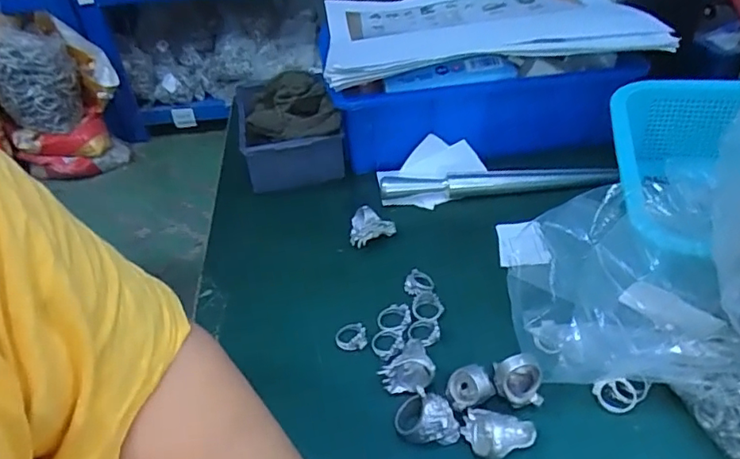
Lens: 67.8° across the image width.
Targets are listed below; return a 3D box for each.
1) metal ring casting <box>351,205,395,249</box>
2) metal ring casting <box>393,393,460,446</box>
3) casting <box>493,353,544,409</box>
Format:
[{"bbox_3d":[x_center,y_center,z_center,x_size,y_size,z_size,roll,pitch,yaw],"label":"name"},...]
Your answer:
[{"bbox_3d":[0.003,-0.001,0.454,0.038,0.033,0.015,-8,38,-3],"label":"metal ring casting"},{"bbox_3d":[0.032,0.110,0.319,0.037,0.027,0.022,15,43,24],"label":"metal ring casting"},{"bbox_3d":[0.089,0.090,0.330,0.029,0.032,0.016,5,39,12],"label":"casting"}]

